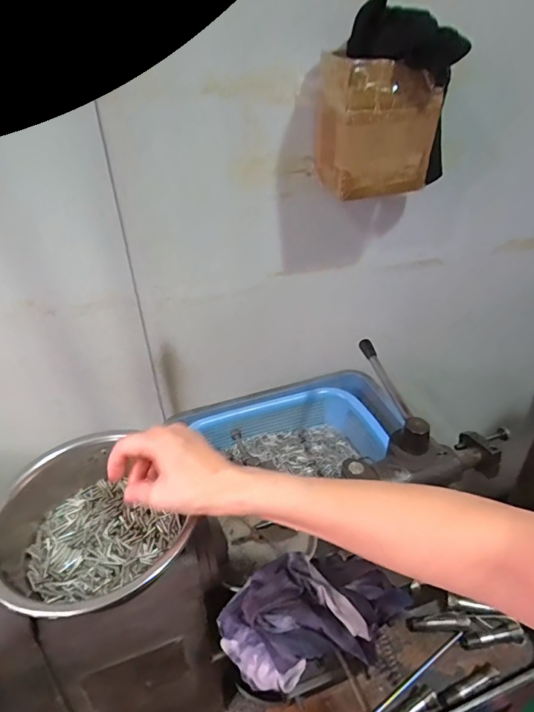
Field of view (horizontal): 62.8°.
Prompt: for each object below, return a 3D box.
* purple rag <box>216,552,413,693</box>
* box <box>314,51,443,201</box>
[{"bbox_3d":[0.044,0.246,0.422,0.170,0.066,0.093,-9,36,-11],"label":"purple rag"},{"bbox_3d":[0.158,-0.332,0.633,0.147,0.167,0.107,-9,36,-11],"label":"box"}]

